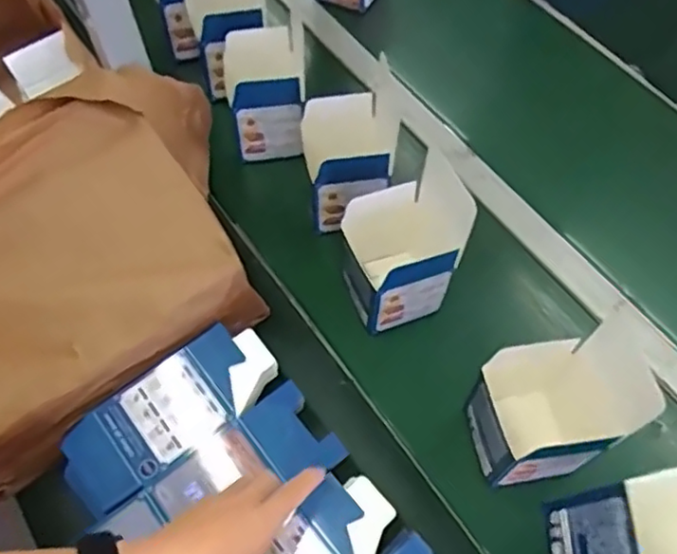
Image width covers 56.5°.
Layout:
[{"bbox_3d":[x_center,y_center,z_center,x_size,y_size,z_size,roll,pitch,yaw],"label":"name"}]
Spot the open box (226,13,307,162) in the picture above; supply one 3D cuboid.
[{"bbox_3d":[-0.084,-0.215,0.750,0.096,0.127,0.091,-9,54,-3],"label":"open box"}]

